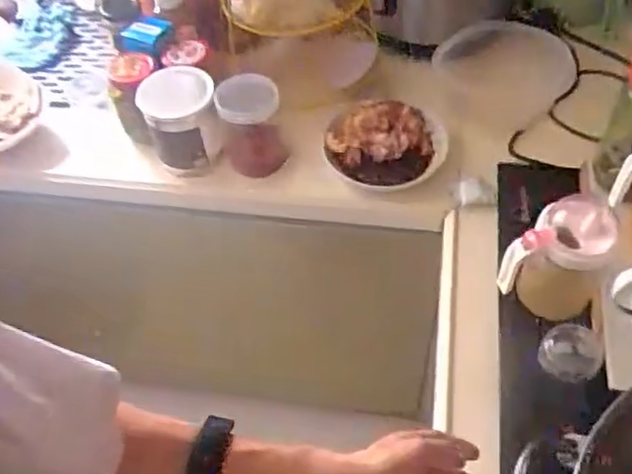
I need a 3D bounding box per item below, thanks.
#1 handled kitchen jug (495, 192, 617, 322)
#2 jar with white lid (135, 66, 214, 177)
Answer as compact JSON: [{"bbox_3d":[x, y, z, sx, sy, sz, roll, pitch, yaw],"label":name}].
[{"bbox_3d":[0.258,0.031,0.703,0.085,0.131,0.096,31,60,25],"label":"handled kitchen jug"},{"bbox_3d":[-0.176,-0.152,0.870,0.092,0.120,0.081,-15,52,-8],"label":"jar with white lid"}]

